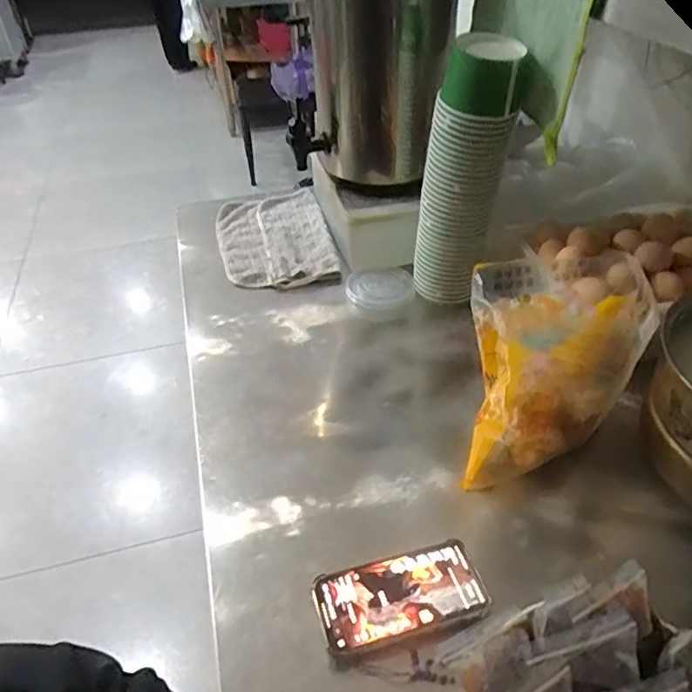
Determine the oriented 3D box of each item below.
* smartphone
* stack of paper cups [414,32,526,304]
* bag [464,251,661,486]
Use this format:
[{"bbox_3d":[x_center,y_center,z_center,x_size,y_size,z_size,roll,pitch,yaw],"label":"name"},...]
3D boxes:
[{"bbox_3d":[0.053,0.239,0.557,0.160,0.011,0.076,-10,45,-13],"label":"smartphone"},{"bbox_3d":[0.169,-0.241,0.838,0.117,0.355,0.090,8,41,11],"label":"stack of paper cups"},{"bbox_3d":[0.230,0.023,0.664,0.221,0.211,0.139,-11,41,-10],"label":"bag"}]

